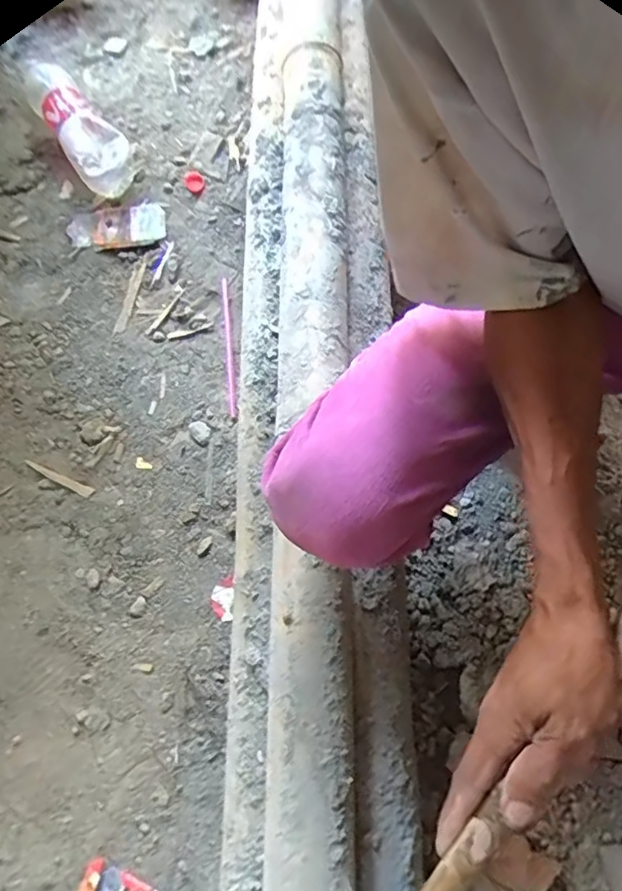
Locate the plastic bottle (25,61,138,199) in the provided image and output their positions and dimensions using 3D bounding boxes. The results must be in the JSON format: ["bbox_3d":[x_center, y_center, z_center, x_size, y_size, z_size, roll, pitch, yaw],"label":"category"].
[{"bbox_3d":[-0.388,-0.546,0.951,0.102,0.072,0.297,-32,71,-9],"label":"plastic bottle"}]

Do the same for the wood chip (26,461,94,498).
[{"bbox_3d":[-0.360,0.047,0.808,0.108,0.009,0.014,22,72,11],"label":"wood chip"}]

